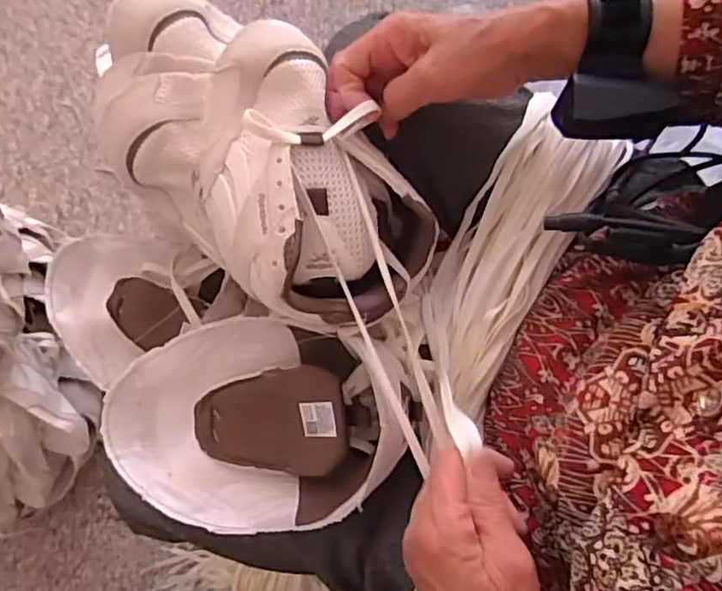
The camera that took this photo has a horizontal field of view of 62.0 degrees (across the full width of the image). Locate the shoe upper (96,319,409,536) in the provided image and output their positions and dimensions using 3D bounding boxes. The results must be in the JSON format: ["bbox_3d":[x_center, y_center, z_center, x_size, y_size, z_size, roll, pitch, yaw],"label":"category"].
[{"bbox_3d":[-0.081,0.092,0.424,0.201,0.064,0.141,-7,81,1],"label":"shoe upper"}]

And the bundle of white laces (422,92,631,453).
[{"bbox_3d":[0.104,-0.018,0.466,0.080,0.057,0.233,29,83,6],"label":"bundle of white laces"}]

